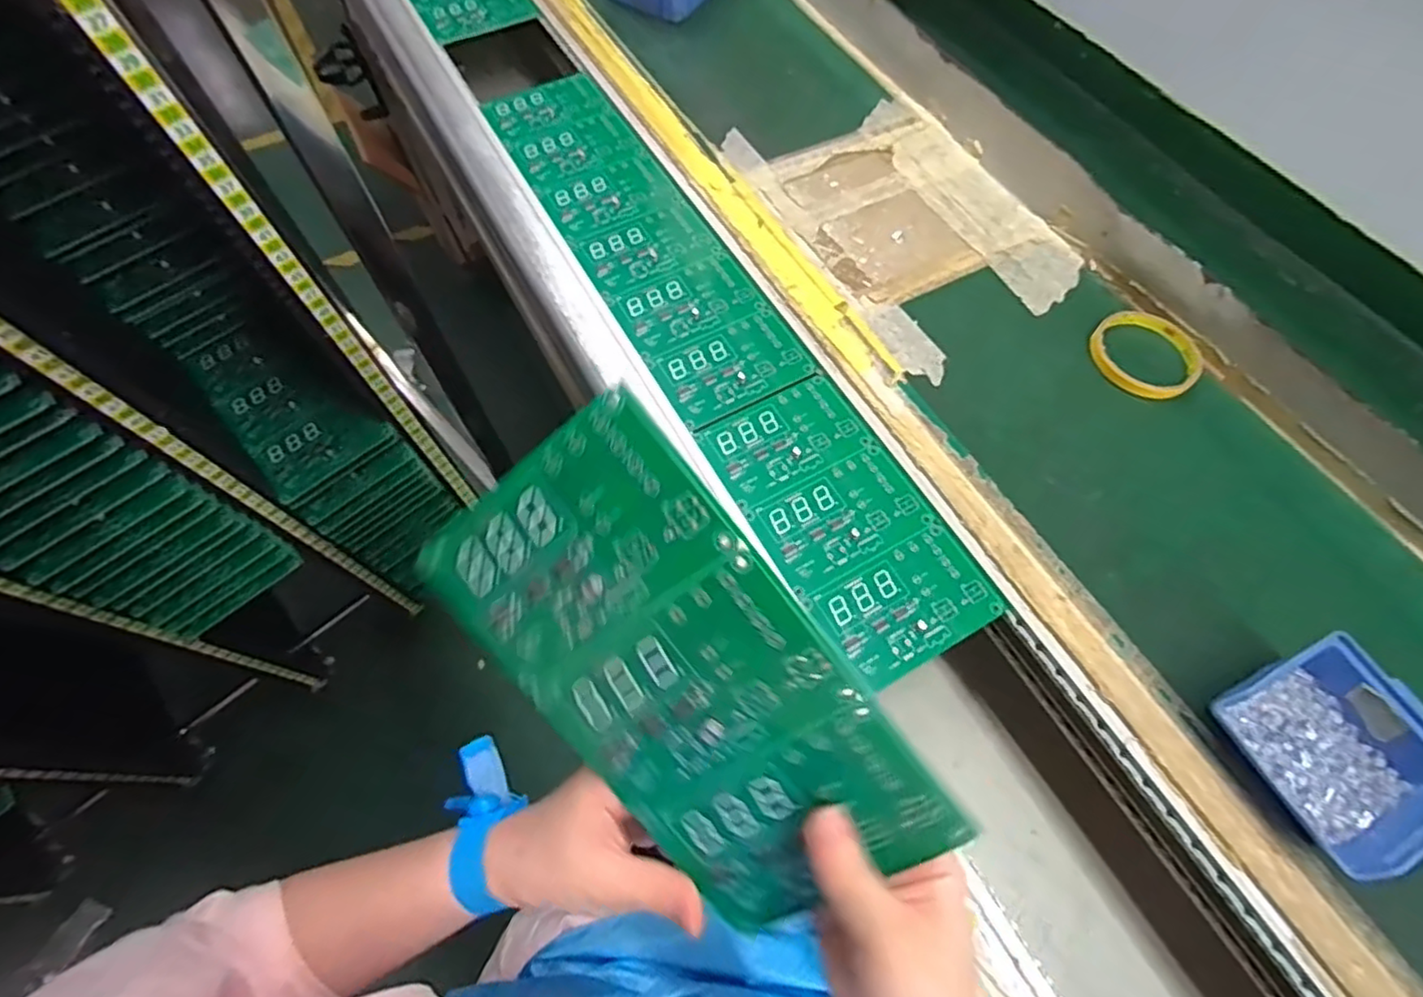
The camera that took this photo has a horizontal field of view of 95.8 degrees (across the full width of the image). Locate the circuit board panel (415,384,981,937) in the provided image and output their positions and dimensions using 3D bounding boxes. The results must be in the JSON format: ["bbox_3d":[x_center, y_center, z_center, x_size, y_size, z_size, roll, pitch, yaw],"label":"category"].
[{"bbox_3d":[-0.009,0.080,0.266,0.121,0.004,0.224,-36,97,18],"label":"circuit board panel"}]

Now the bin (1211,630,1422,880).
[{"bbox_3d":[0.359,0.146,0.376,0.087,0.061,0.101,-20,65,-11],"label":"bin"}]

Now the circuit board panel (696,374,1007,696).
[{"bbox_3d":[0.096,0.014,0.472,0.116,0.005,0.227,-27,67,-13],"label":"circuit board panel"}]

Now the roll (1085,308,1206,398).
[{"bbox_3d":[0.360,-0.121,0.531,0.084,0.010,0.086,0,63,-1],"label":"roll"}]

